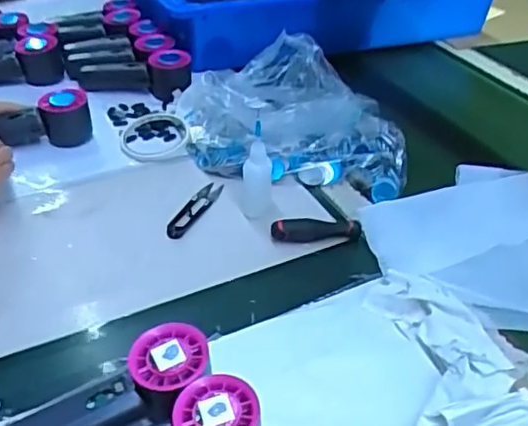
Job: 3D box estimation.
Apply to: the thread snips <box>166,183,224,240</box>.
[{"bbox_3d":[-0.074,-0.008,0.653,0.020,0.011,0.104,15,40,16],"label":"thread snips"}]

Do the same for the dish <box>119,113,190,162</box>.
[{"bbox_3d":[-0.138,-0.097,0.765,0.081,0.018,0.098,-8,39,-11],"label":"dish"}]

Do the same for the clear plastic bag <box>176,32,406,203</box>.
[{"bbox_3d":[0.033,-0.120,0.745,0.275,0.092,0.202,2,38,1],"label":"clear plastic bag"}]

